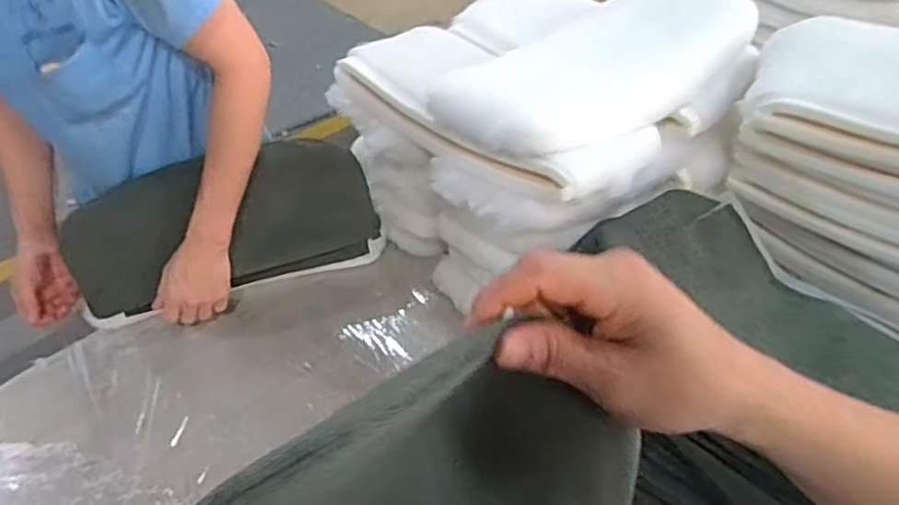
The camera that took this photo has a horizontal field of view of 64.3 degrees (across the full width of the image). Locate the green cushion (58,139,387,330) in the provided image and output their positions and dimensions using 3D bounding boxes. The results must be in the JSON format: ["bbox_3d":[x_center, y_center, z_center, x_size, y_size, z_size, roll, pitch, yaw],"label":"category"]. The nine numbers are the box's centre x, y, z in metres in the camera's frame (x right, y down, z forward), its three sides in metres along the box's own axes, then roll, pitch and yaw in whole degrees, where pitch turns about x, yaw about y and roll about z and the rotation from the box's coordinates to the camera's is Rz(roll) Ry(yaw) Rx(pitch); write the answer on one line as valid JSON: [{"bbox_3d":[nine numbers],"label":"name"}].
[{"bbox_3d":[-0.328,-0.025,1.077,0.438,0.238,0.069,-16,43,-13],"label":"green cushion"}]

